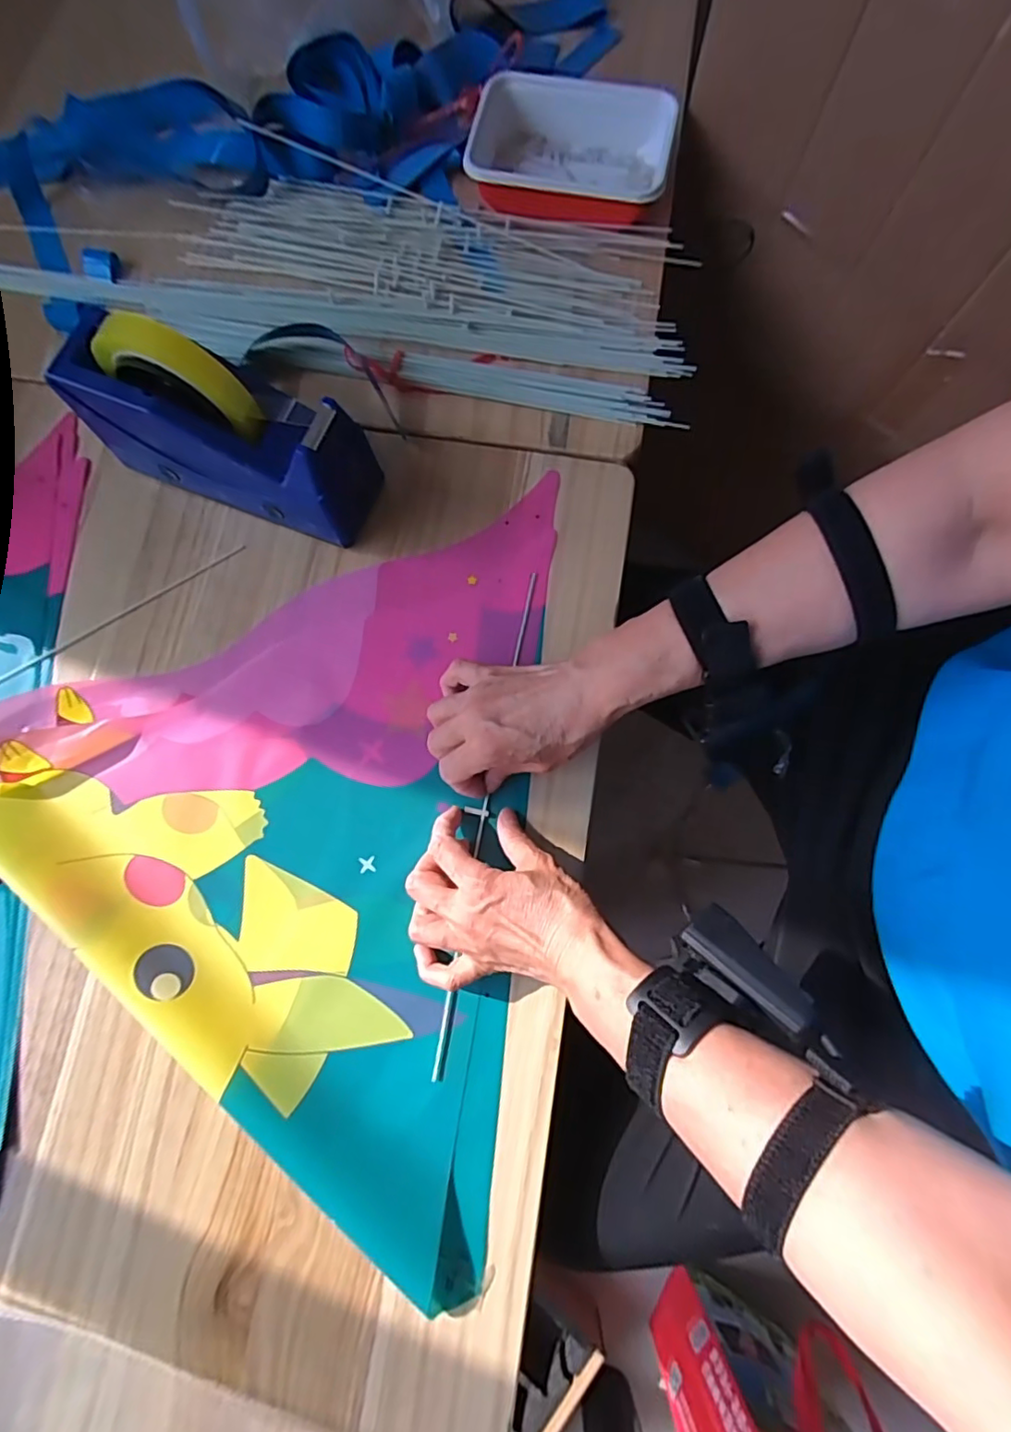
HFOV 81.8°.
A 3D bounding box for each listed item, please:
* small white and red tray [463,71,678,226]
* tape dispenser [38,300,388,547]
[{"bbox_3d":[0.051,-0.486,0.502,0.173,0.041,0.120,16,79,5],"label":"small white and red tray"},{"bbox_3d":[-0.197,-0.206,0.415,0.201,0.119,0.075,22,79,6],"label":"tape dispenser"}]

